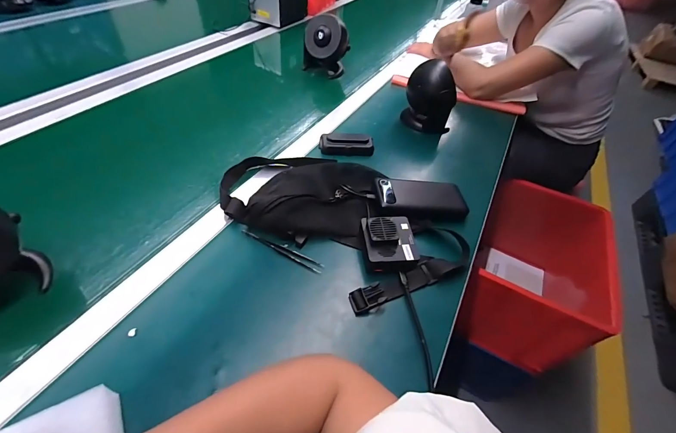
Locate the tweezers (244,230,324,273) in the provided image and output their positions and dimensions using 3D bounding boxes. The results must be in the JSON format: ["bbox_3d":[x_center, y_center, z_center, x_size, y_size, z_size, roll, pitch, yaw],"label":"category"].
[{"bbox_3d":[-0.080,0.046,0.448,0.129,0.012,0.019,23,50,13],"label":"tweezers"}]

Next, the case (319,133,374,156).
[{"bbox_3d":[0.018,-0.141,0.625,0.105,0.026,0.042,0,49,-7],"label":"case"}]

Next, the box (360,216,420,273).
[{"bbox_3d":[0.070,0.035,0.447,0.075,0.038,0.077,-3,49,-9],"label":"box"}]

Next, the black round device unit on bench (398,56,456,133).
[{"bbox_3d":[0.201,-0.258,0.688,0.104,0.128,0.086,11,48,3],"label":"black round device unit on bench"}]

